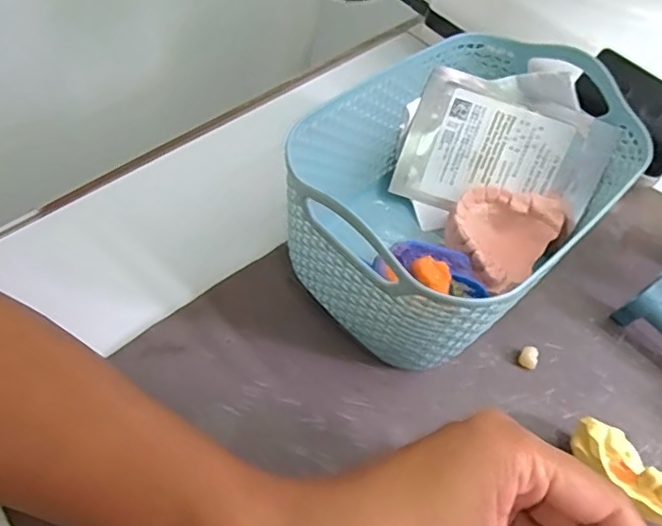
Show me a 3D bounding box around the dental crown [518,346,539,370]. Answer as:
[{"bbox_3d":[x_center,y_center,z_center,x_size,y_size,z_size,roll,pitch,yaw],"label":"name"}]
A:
[{"bbox_3d":[0.100,0.048,0.291,0.009,0.008,0.009,23,55,7],"label":"dental crown"}]

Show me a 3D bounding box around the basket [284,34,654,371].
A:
[{"bbox_3d":[0.061,-0.032,0.294,0.168,0.083,0.119,-36,68,-28],"label":"basket"}]

